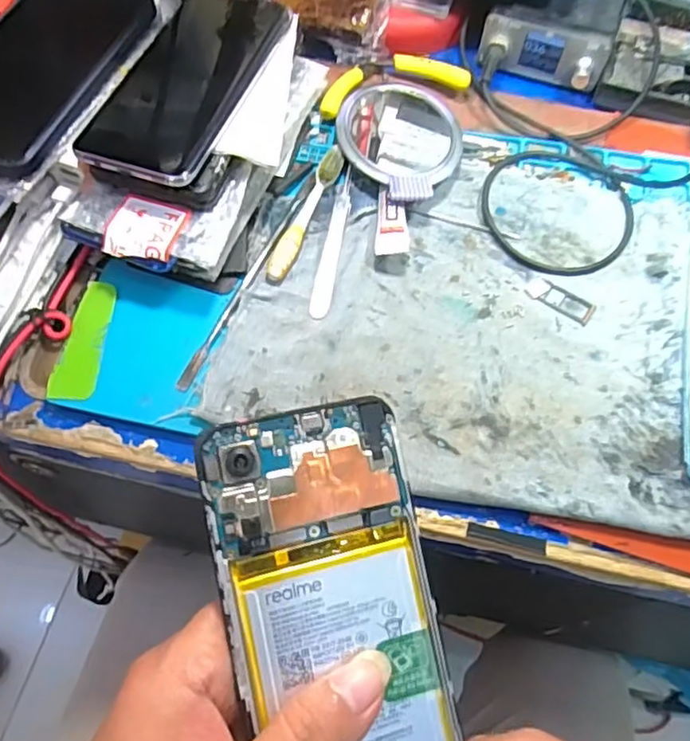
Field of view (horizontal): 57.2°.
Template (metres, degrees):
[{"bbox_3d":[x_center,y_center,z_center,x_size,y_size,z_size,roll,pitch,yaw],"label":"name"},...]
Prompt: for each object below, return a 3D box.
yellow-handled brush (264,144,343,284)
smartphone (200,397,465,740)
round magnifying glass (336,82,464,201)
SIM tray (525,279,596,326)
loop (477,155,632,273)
[{"bbox_3d":[-0.024,-0.096,0.387,0.013,0.008,0.101,21,64,8],"label":"yellow-handled brush"},{"bbox_3d":[-0.001,0.090,0.211,0.068,0.004,0.155,-10,85,-15],"label":"smartphone"},{"bbox_3d":[0.035,-0.151,0.407,0.083,0.018,0.108,10,68,3],"label":"round magnifying glass"},{"bbox_3d":[0.128,-0.042,0.374,0.040,0.004,0.016,31,66,13],"label":"SIM tray"},{"bbox_3d":[0.133,-0.101,0.396,0.093,0.004,0.093,1,63,-2],"label":"loop"}]

